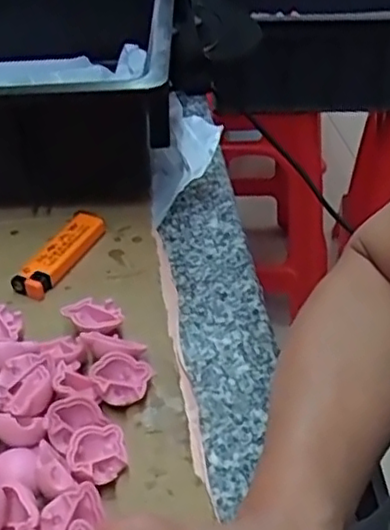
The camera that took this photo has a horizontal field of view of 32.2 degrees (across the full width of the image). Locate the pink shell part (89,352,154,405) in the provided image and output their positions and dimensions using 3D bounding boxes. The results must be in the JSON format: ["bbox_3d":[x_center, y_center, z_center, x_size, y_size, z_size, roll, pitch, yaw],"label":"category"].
[{"bbox_3d":[-0.040,0.060,0.363,0.035,0.007,0.029,25,49,-26],"label":"pink shell part"}]

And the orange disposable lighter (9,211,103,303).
[{"bbox_3d":[-0.088,-0.008,0.454,0.022,0.018,0.081,16,40,21],"label":"orange disposable lighter"}]

